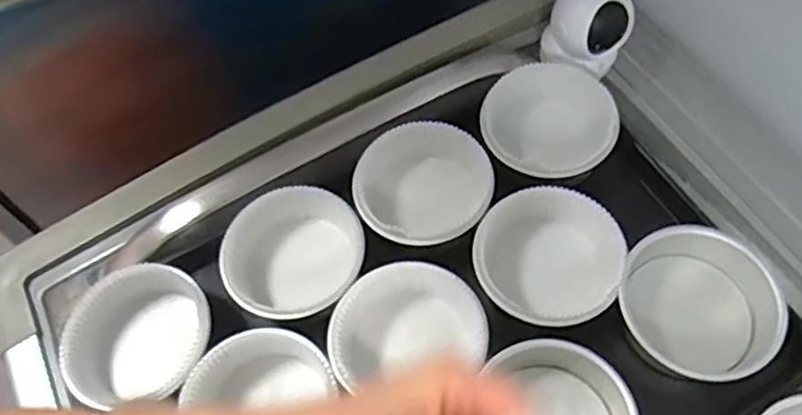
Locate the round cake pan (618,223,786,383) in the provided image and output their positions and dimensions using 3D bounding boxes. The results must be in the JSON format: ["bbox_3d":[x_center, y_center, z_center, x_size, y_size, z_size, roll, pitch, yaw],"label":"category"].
[{"bbox_3d":[0.270,0.090,0.618,0.132,0.054,0.135,-1,60,3],"label":"round cake pan"}]

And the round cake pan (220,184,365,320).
[{"bbox_3d":[-0.105,0.052,0.682,0.135,0.066,0.135,-1,60,3],"label":"round cake pan"}]

